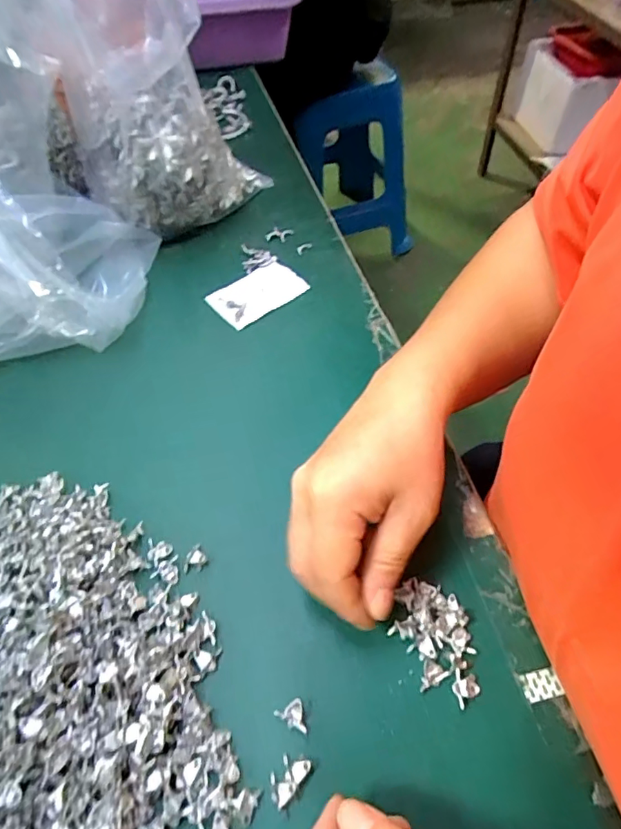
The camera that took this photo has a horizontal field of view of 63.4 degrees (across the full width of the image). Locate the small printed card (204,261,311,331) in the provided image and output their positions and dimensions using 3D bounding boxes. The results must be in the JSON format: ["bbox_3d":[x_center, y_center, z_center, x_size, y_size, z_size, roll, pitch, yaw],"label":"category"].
[{"bbox_3d":[-0.047,-0.108,0.446,0.078,0.006,0.050,-35,60,-20],"label":"small printed card"}]

